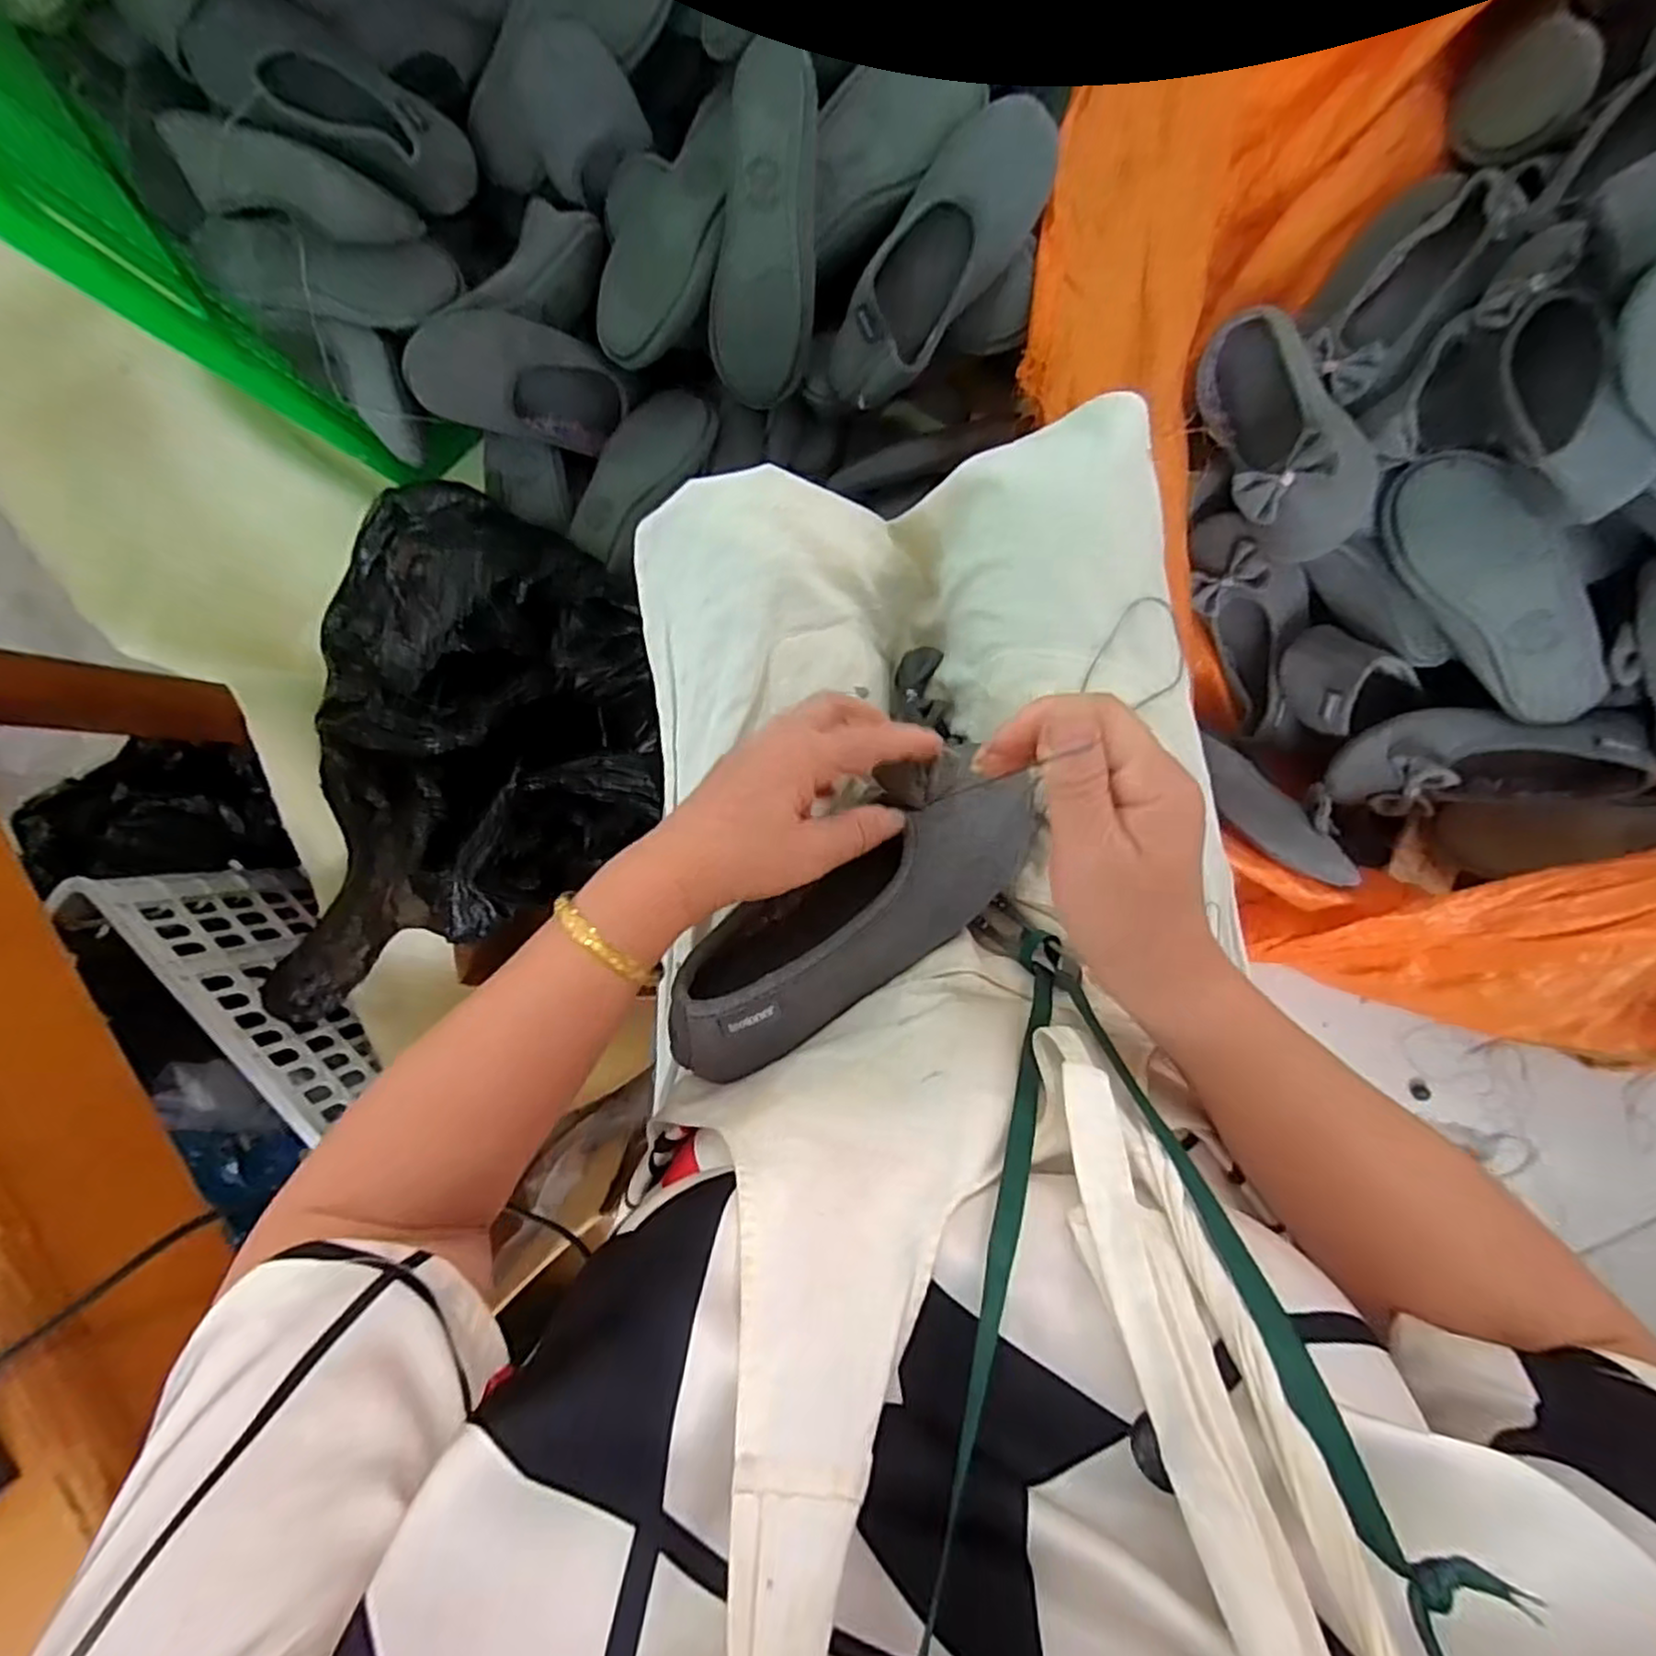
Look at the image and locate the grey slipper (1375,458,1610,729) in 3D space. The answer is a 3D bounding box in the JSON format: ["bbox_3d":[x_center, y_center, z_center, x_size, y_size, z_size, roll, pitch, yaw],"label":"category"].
[{"bbox_3d":[0.564,-0.204,0.611,0.087,0.060,0.242,-36,91,42],"label":"grey slipper"}]

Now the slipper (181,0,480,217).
[{"bbox_3d":[-0.420,-0.616,0.628,0.230,0.079,0.103,34,95,5],"label":"slipper"}]

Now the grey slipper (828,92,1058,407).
[{"bbox_3d":[0.091,-0.484,0.620,0.091,0.049,0.245,46,116,4],"label":"grey slipper"}]

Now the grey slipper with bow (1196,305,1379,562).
[{"bbox_3d":[0.402,-0.349,0.645,0.102,0.095,0.225,-12,71,7],"label":"grey slipper with bow"}]

